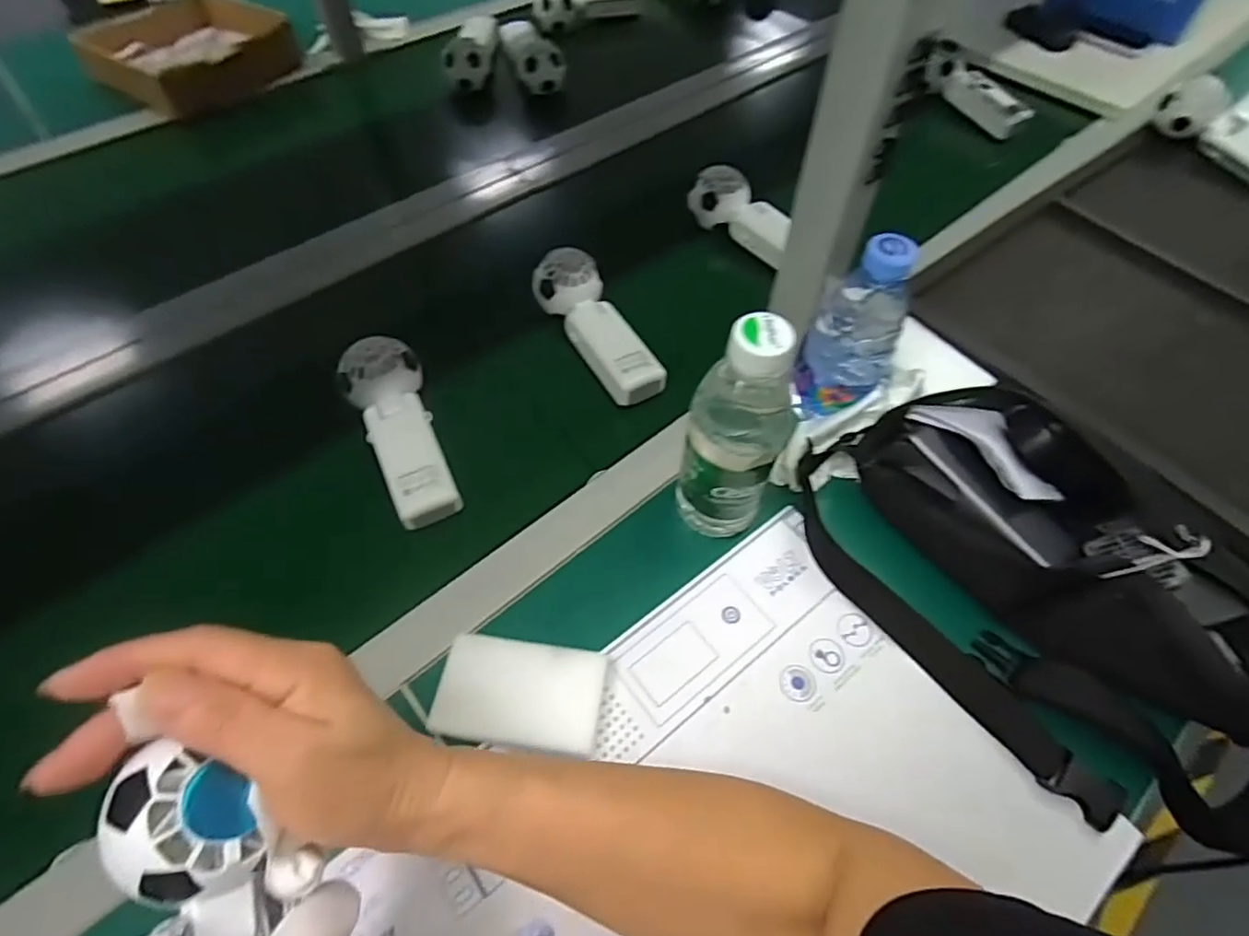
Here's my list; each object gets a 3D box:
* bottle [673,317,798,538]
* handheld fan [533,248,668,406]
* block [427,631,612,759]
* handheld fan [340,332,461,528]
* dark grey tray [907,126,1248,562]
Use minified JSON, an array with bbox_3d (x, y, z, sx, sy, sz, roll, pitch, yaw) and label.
[{"bbox_3d":[0.069,-0.014,0.389,0.061,0.186,0.051,23,59,15],"label":"bottle"},{"bbox_3d":[-0.024,-0.131,0.541,0.057,0.049,0.161,-27,60,-17],"label":"handheld fan"},{"bbox_3d":[-0.064,0.140,0.376,0.098,0.030,0.061,7,56,5],"label":"block"},{"bbox_3d":[-0.175,-0.031,0.479,0.063,0.057,0.161,-23,59,-15],"label":"handheld fan"},{"bbox_3d":[0.591,-0.161,0.575,0.557,0.032,0.405,-34,62,-21],"label":"dark grey tray"}]

